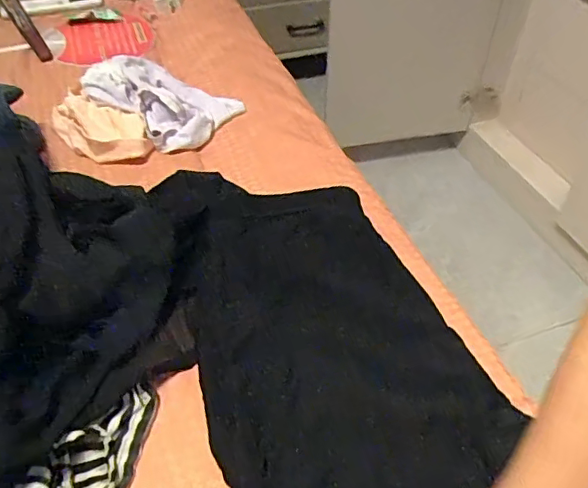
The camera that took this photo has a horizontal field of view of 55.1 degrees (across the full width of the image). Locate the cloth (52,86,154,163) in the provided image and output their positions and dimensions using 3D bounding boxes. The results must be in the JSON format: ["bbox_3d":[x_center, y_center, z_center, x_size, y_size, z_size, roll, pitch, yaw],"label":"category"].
[{"bbox_3d":[-0.287,-0.177,0.818,0.097,0.032,0.201,-29,53,-25],"label":"cloth"}]

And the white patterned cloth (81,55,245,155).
[{"bbox_3d":[-0.209,-0.227,0.843,0.239,0.045,0.166,25,51,22],"label":"white patterned cloth"}]

